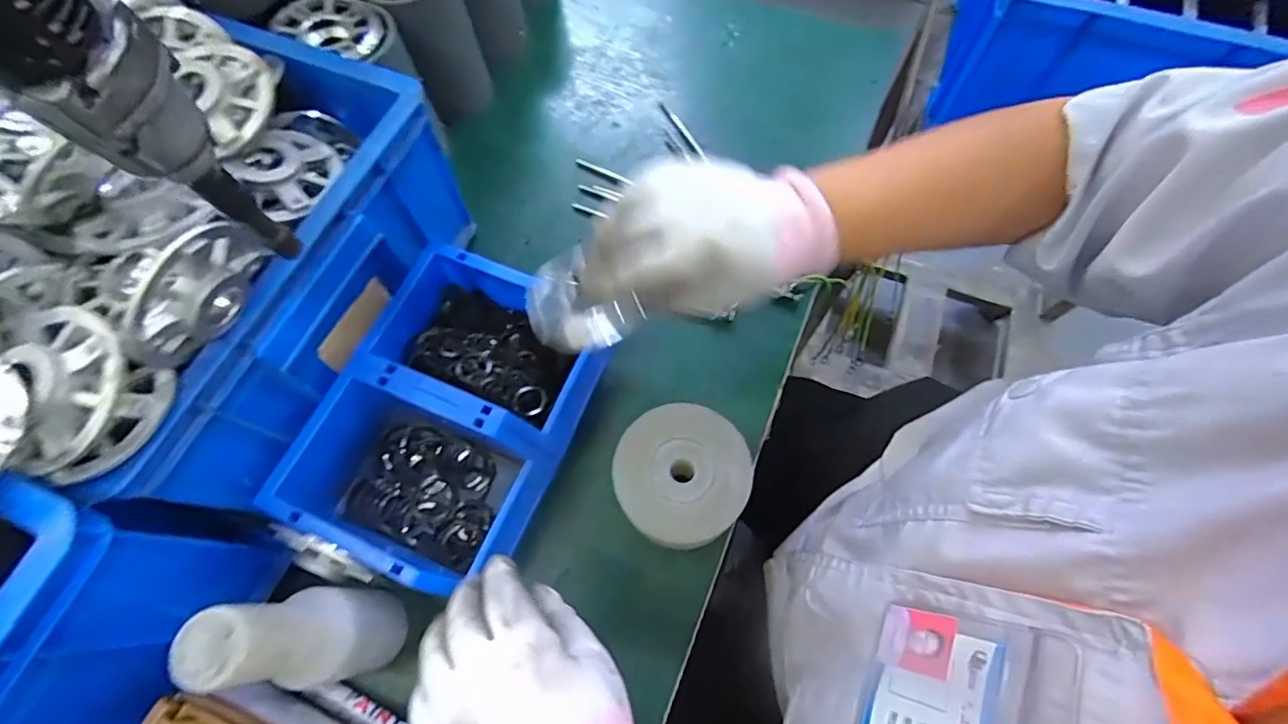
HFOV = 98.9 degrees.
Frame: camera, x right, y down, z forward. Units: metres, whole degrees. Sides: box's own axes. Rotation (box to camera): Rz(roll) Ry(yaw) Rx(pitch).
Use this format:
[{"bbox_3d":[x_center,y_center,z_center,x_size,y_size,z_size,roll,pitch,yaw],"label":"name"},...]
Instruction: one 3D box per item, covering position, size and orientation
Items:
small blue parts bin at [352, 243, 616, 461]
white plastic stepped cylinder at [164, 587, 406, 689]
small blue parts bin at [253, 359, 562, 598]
[{"bbox_3d":[-0.109,-0.006,0.408,0.160,0.069,0.103,22,69,11],"label":"small blue parts bin"},{"bbox_3d":[-0.181,0.152,0.309,0.044,0.149,0.044,14,68,8],"label":"white plastic stepped cylinder"},{"bbox_3d":[-0.152,0.083,0.376,0.148,0.073,0.104,21,69,10],"label":"small blue parts bin"}]

